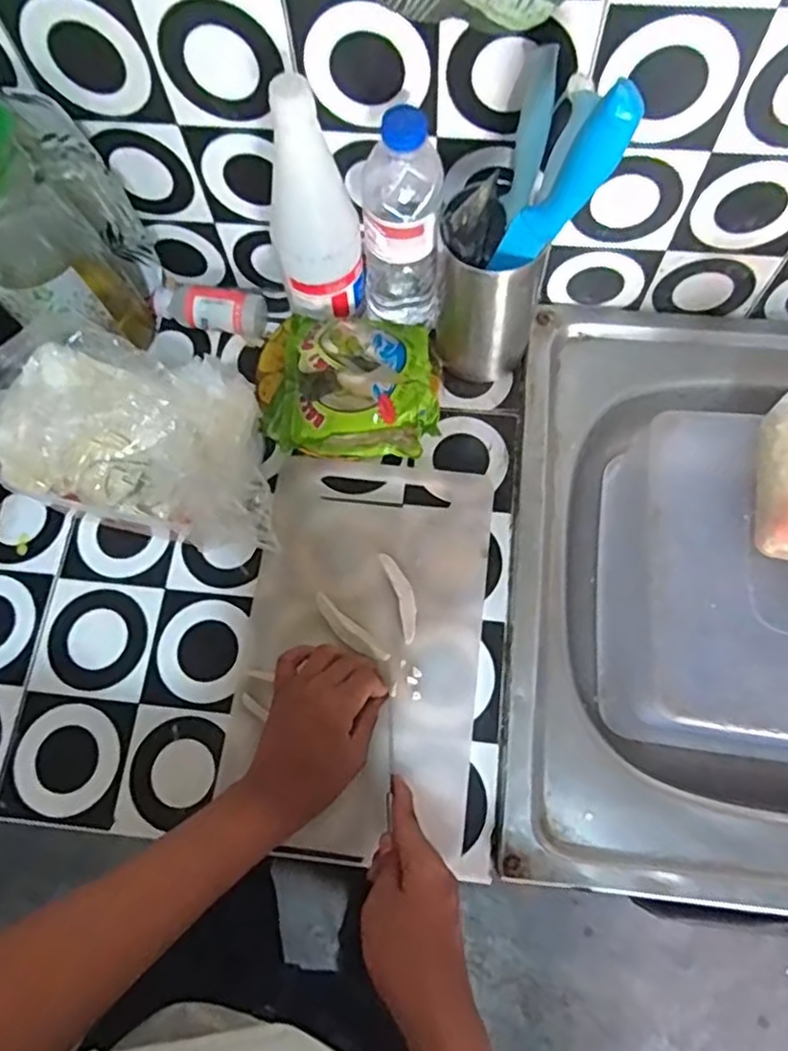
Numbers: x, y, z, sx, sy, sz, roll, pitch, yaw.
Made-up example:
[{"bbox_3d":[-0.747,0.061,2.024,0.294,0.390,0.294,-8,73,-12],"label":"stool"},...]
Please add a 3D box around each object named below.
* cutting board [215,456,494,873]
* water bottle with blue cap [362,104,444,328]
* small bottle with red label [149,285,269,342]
[{"bbox_3d":[-0.025,0.097,0.573,0.197,0.020,0.328,6,69,4],"label":"cutting board"},{"bbox_3d":[0.004,-0.236,0.554,0.062,0.191,0.061,-8,71,0],"label":"water bottle with blue cap"},{"bbox_3d":[-0.182,-0.218,0.676,0.105,0.035,0.046,13,72,7],"label":"small bottle with red label"}]

